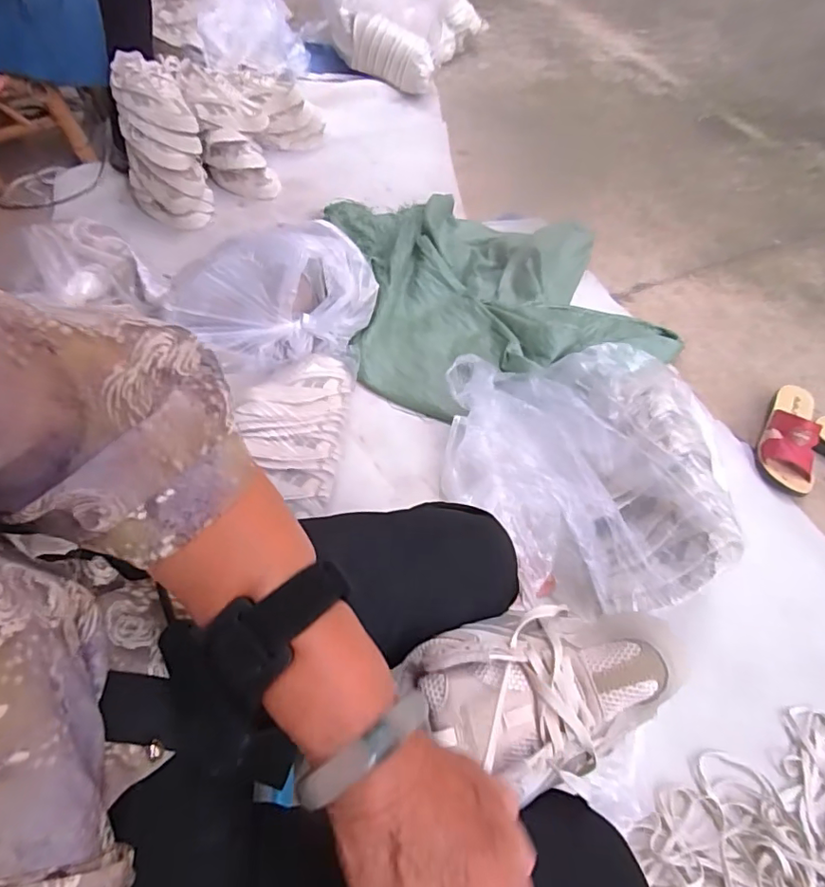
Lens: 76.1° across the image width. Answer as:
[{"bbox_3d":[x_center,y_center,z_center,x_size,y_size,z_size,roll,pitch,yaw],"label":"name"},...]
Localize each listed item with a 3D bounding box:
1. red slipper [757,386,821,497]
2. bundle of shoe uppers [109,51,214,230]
[{"bbox_3d":[0.666,-0.025,0.926,0.084,0.069,0.229,22,60,14],"label":"red slipper"},{"bbox_3d":[-0.588,-0.678,1.222,0.185,0.292,0.217,-20,60,-12],"label":"bundle of shoe uppers"}]

